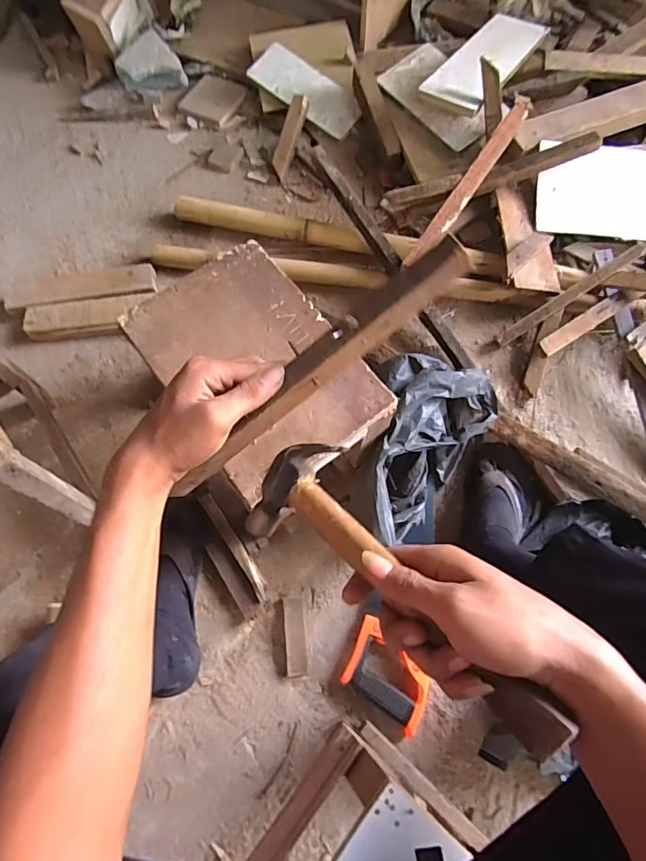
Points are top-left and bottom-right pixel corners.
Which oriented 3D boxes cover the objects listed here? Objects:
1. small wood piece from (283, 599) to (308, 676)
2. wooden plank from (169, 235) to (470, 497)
[{"bbox_3d":[-0.041,0.308,0.728,0.031,0.020,0.108,-5,70,-2],"label":"small wood piece"},{"bbox_3d":[-0.015,-0.034,0.365,0.280,0.034,0.013,-37,43,18],"label":"wooden plank"}]

